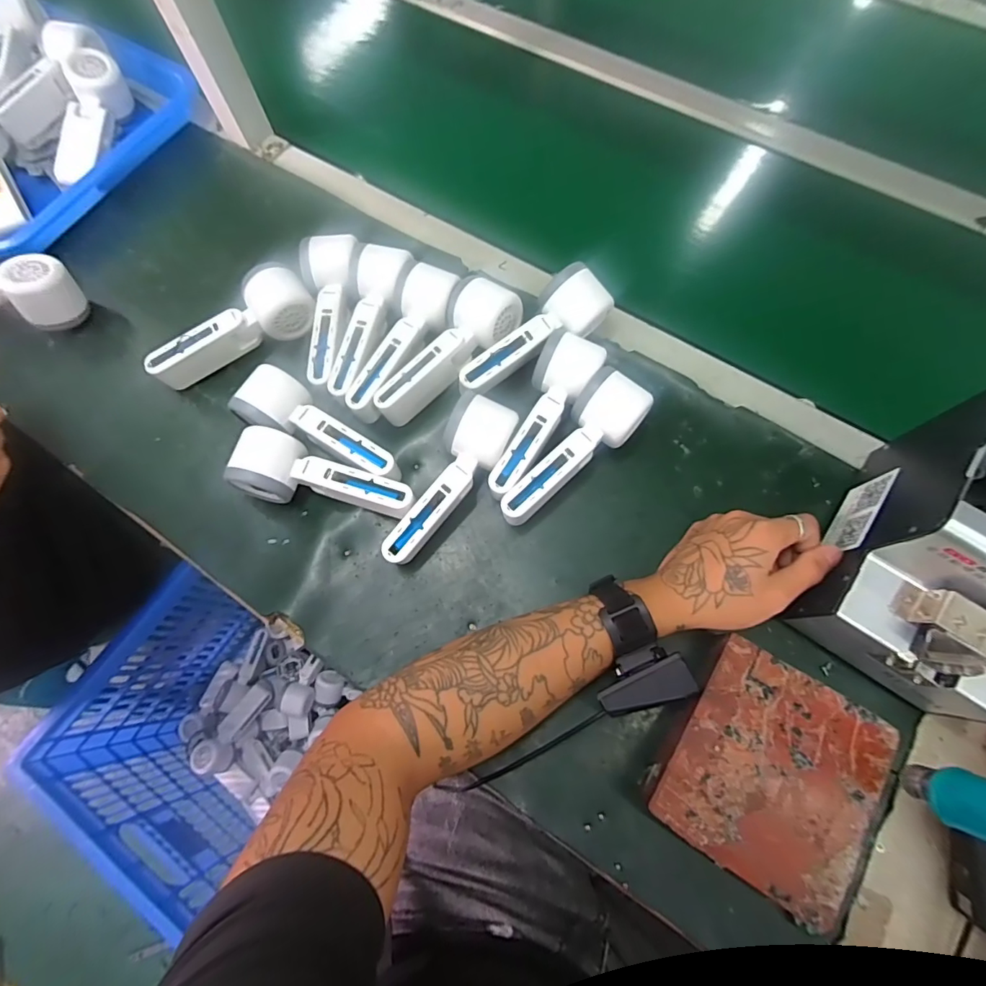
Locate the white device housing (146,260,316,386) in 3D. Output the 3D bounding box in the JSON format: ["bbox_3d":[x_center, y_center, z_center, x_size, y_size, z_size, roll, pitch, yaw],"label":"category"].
[{"bbox_3d":[-0.264,-0.165,0.506,0.169,0.049,0.067,-26,72,-7],"label":"white device housing"}]

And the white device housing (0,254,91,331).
[{"bbox_3d":[-0.521,-0.210,0.520,0.160,0.063,0.062,4,71,3],"label":"white device housing"}]

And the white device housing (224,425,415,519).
[{"bbox_3d":[-0.151,-0.008,0.451,0.166,0.051,0.061,20,73,8],"label":"white device housing"}]

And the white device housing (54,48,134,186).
[{"bbox_3d":[-0.489,-0.442,0.590,0.050,0.054,0.165,6,71,4],"label":"white device housing"}]

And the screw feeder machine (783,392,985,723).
[{"bbox_3d":[0.335,0.048,0.350,0.126,0.141,0.173,36,76,13],"label":"screw feeder machine"}]

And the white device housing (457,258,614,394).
[{"bbox_3d":[0.041,-0.144,0.477,0.057,0.047,0.165,42,77,14],"label":"white device housing"}]

